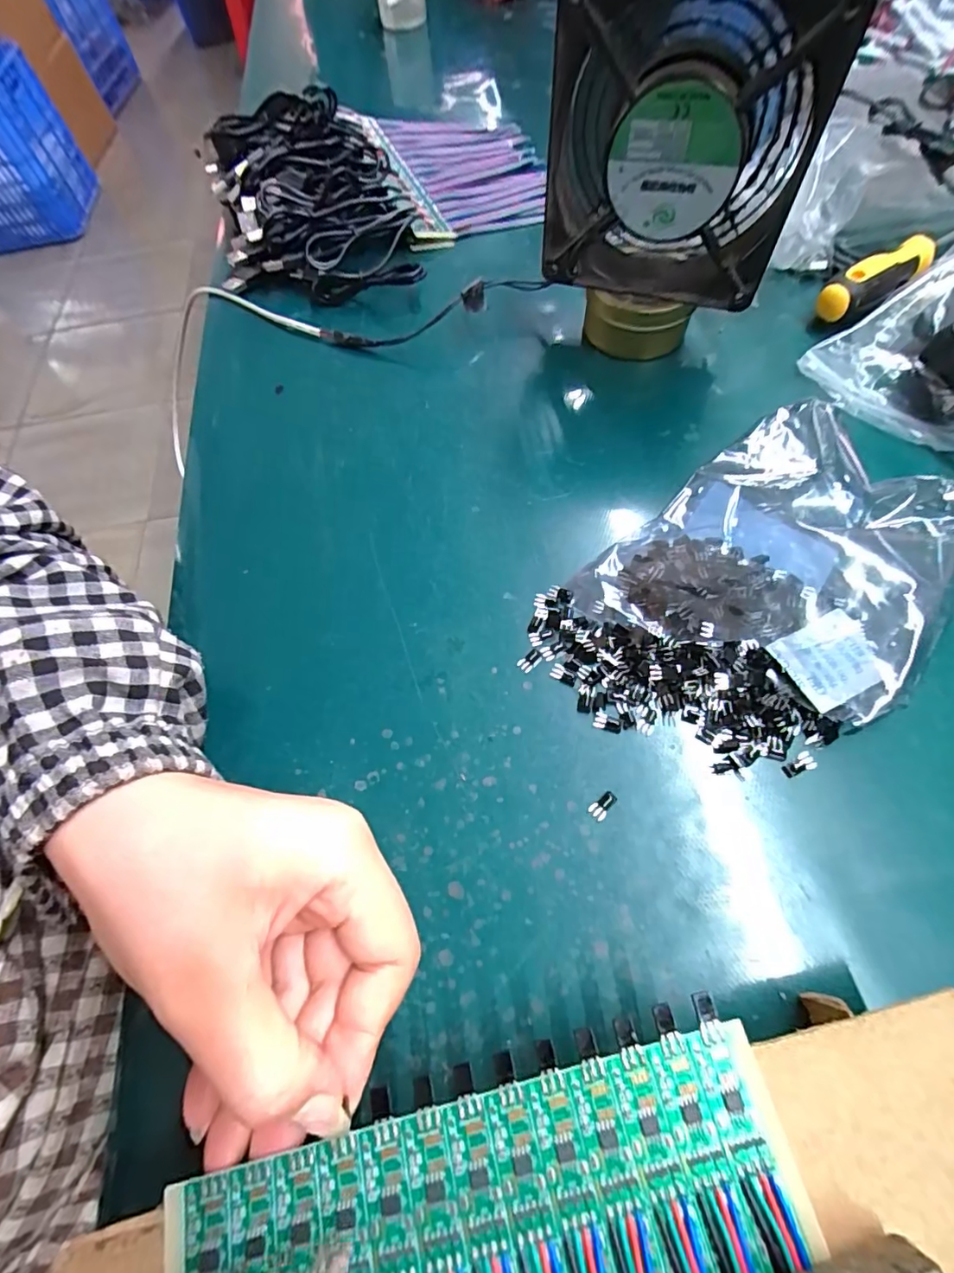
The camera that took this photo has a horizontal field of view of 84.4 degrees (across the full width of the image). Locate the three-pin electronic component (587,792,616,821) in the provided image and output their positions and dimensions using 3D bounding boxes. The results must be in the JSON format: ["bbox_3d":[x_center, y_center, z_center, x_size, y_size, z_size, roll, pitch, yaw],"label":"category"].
[{"bbox_3d":[0.051,0.068,0.212,0.012,0.004,0.007,-41,68,-13],"label":"three-pin electronic component"}]

